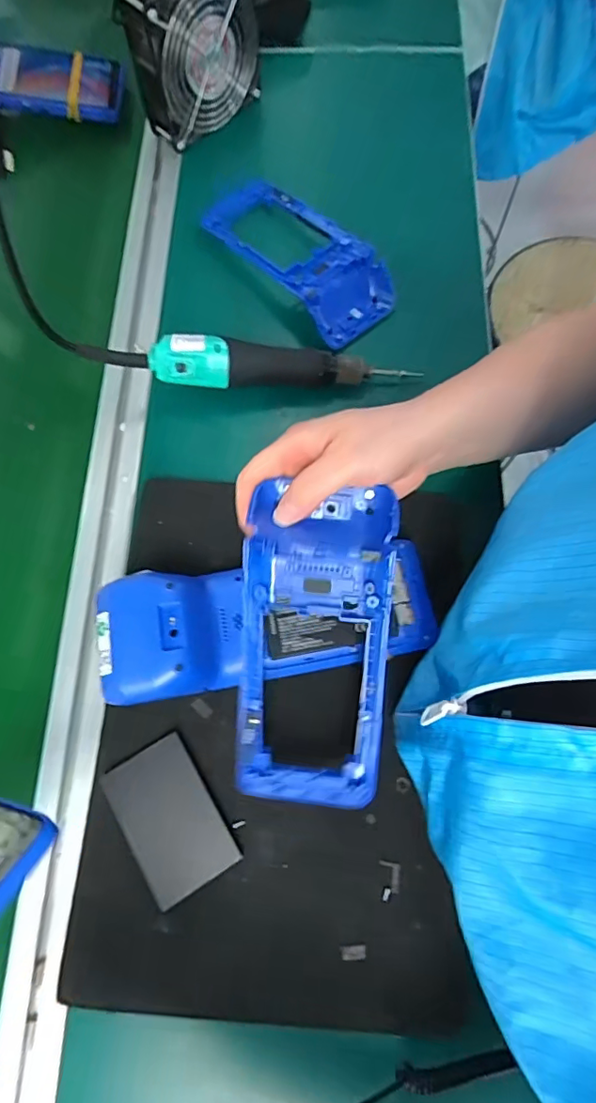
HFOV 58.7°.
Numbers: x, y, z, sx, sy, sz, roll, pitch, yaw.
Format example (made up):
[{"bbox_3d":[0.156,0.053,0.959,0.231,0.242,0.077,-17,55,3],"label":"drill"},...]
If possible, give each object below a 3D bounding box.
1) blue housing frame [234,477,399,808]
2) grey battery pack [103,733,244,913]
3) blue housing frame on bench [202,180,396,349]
[{"bbox_3d":[0.010,0.058,0.309,0.086,0.032,0.188,7,98,3],"label":"blue housing frame"},{"bbox_3d":[-0.083,0.173,0.346,0.056,0.008,0.090,-32,75,-9],"label":"grey battery pack"},{"bbox_3d":[-0.005,-0.279,0.480,0.078,0.024,0.206,-41,76,-11],"label":"blue housing frame on bench"}]

